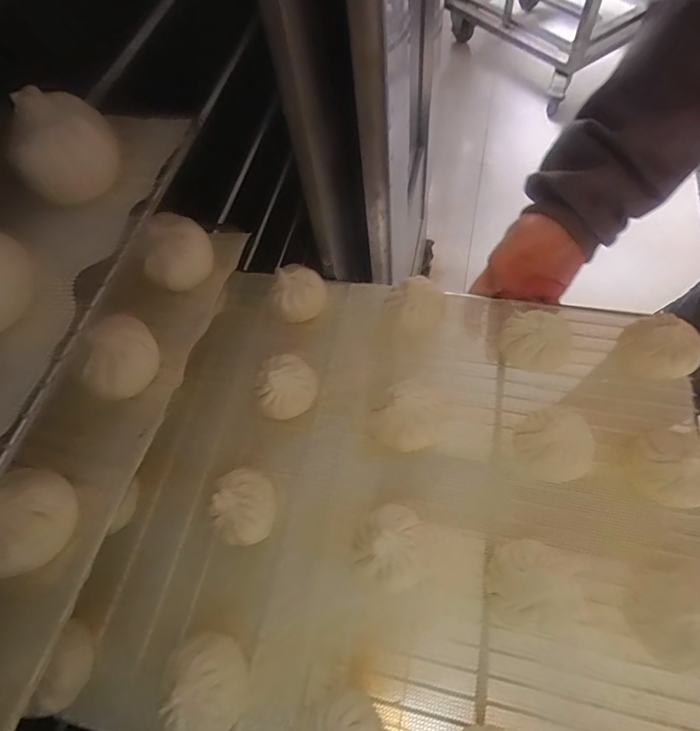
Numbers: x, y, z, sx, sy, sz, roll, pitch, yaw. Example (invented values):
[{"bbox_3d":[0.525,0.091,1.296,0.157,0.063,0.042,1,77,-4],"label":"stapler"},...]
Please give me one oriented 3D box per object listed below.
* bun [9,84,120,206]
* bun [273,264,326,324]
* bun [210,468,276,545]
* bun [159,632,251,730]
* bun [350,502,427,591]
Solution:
[{"bbox_3d":[-0.149,-0.116,0.228,0.043,0.042,0.043,-15,62,-4],"label":"bun"},{"bbox_3d":[-0.046,-0.069,0.404,0.044,0.037,0.040,-12,62,-3],"label":"bun"},{"bbox_3d":[-0.075,0.103,0.319,0.041,0.038,0.050,7,63,7],"label":"bun"},{"bbox_3d":[-0.085,0.198,0.272,0.047,0.046,0.052,-2,62,3],"label":"bun"},{"bbox_3d":[0.026,0.123,0.298,0.048,0.043,0.052,-1,62,3],"label":"bun"}]

